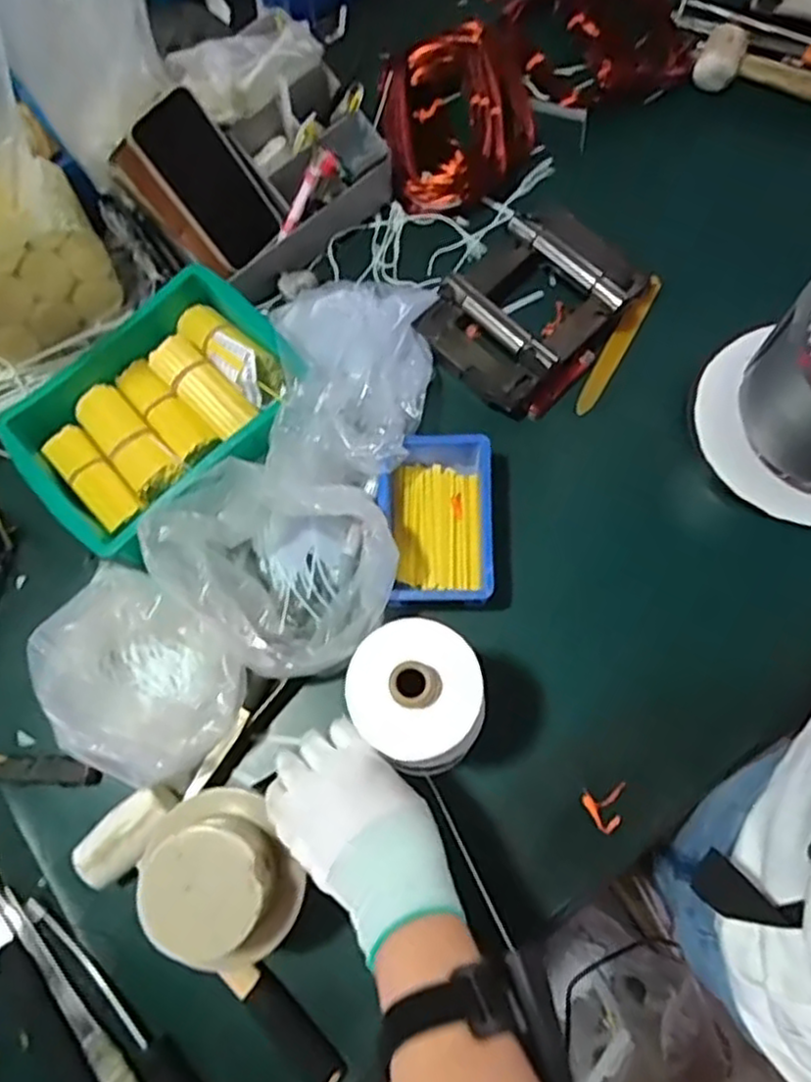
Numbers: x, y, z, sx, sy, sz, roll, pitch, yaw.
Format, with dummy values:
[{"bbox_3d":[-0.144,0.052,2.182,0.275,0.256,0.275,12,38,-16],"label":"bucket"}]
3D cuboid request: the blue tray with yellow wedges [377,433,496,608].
[{"bbox_3d":[0.028,-0.014,0.624,0.095,0.055,0.147,0,73,2],"label":"blue tray with yellow wedges"}]

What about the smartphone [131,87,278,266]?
[{"bbox_3d":[-0.176,-0.324,0.642,0.074,0.139,0.012,-47,39,-8],"label":"smartphone"}]

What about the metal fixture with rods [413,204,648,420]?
[{"bbox_3d":[0.124,-0.225,0.684,0.199,0.049,0.146,-44,76,-11],"label":"metal fixture with rods"}]

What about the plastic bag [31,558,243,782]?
[{"bbox_3d":[-0.208,0.113,0.579,0.134,0.093,0.147,-43,76,-10],"label":"plastic bag"}]

